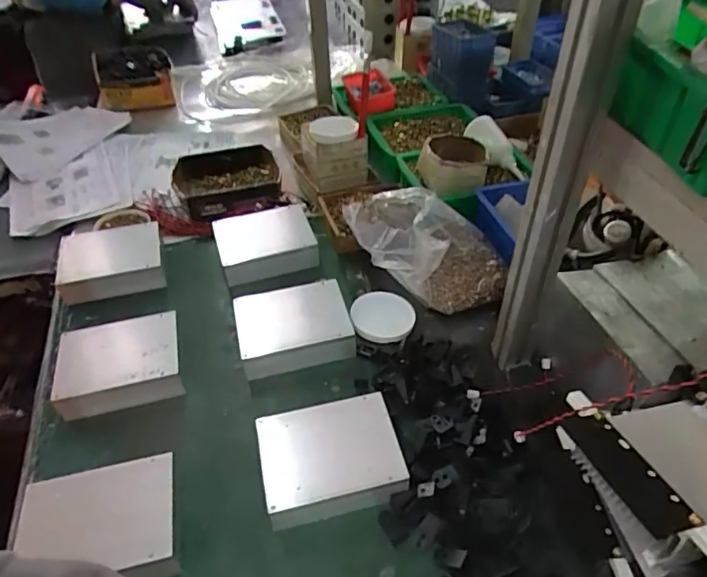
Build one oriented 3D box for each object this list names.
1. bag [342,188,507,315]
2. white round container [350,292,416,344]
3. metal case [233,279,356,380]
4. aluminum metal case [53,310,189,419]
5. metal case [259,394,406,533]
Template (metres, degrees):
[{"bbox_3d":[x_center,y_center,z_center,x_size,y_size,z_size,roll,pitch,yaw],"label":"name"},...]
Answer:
[{"bbox_3d":[0.124,-0.070,0.852,0.261,0.160,0.177,7,45,10],"label":"bag"},{"bbox_3d":[0.046,0.040,0.837,0.096,0.017,0.100,-2,44,1],"label":"white round container"},{"bbox_3d":[-0.094,0.060,0.822,0.170,0.063,0.143,-11,45,-8],"label":"metal case"},{"bbox_3d":[-0.345,0.111,0.775,0.178,0.056,0.143,-11,45,-9],"label":"aluminum metal case"},{"bbox_3d":[-0.029,0.206,0.650,0.164,0.049,0.130,-10,45,-7],"label":"metal case"}]

